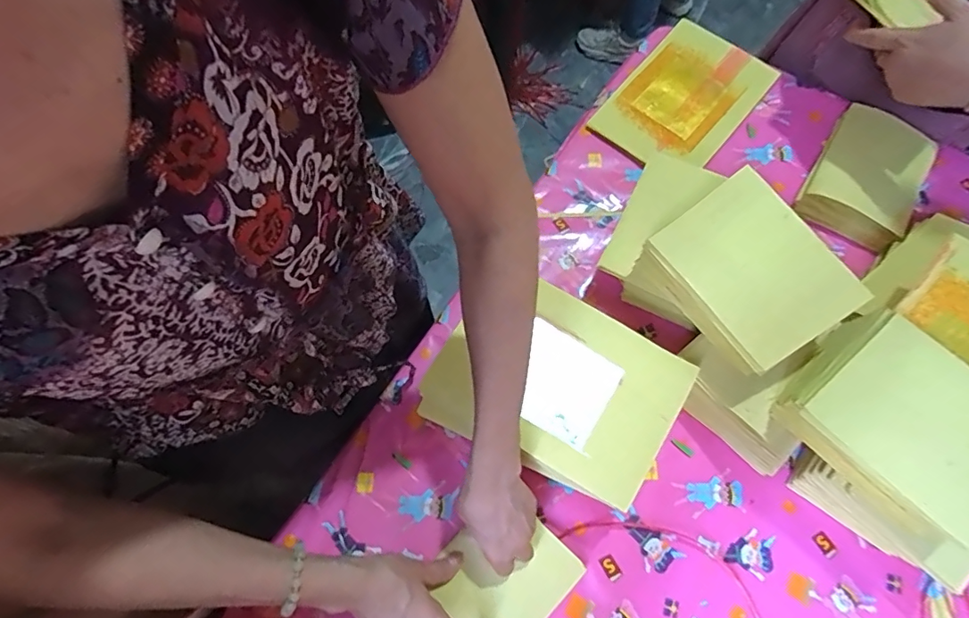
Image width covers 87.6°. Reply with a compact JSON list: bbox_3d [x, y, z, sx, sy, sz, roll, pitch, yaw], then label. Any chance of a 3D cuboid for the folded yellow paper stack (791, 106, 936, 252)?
[{"bbox_3d":[0.481,-0.167,0.637,0.117,0.041,0.173,32,76,12],"label":"folded yellow paper stack"}]

